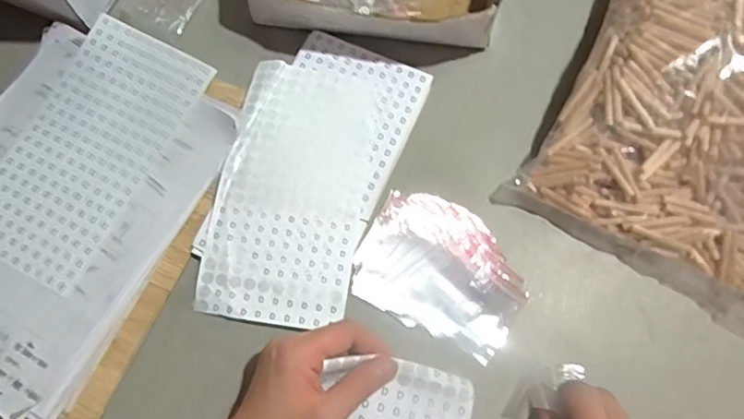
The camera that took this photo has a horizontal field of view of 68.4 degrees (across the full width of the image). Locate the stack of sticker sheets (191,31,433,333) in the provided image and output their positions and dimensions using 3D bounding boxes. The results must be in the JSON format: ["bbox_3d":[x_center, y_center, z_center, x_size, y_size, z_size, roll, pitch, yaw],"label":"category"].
[{"bbox_3d":[-0.053,-0.031,0.474,0.139,0.013,0.262,16,74,3],"label":"stack of sticker sheets"}]

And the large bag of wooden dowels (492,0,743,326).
[{"bbox_3d":[0.303,-0.103,0.464,0.255,0.095,0.330,28,75,6],"label":"large bag of wooden dowels"}]

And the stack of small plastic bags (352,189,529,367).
[{"bbox_3d":[0.060,0.050,0.455,0.138,0.010,0.105,28,75,6],"label":"stack of small plastic bags"}]

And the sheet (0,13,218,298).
[{"bbox_3d":[-0.250,-0.054,0.481,0.122,0.010,0.230,28,78,5],"label":"sheet"}]

